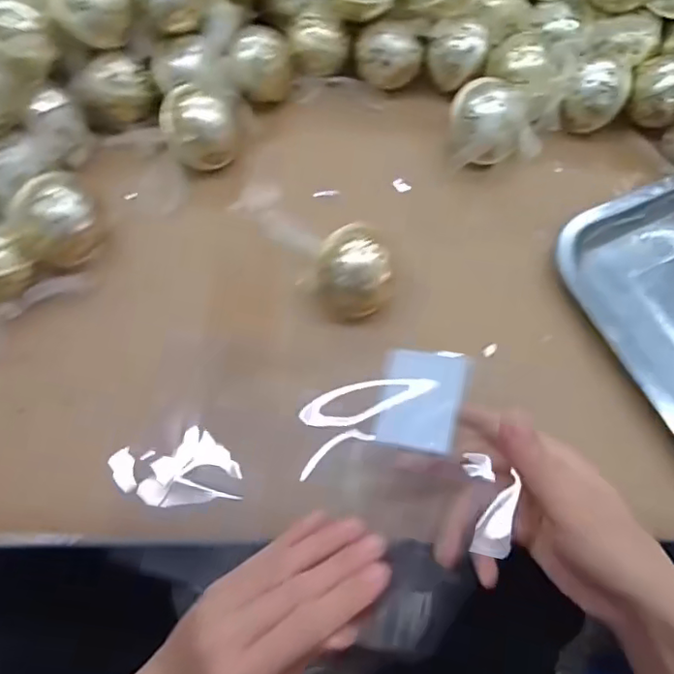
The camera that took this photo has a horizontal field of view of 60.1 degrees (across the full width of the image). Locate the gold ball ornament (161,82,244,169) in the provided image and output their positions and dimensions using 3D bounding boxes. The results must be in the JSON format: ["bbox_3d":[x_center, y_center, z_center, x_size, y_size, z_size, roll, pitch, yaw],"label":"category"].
[{"bbox_3d":[-0.100,-0.161,0.439,0.058,0.044,0.057,-12,67,-6],"label":"gold ball ornament"}]

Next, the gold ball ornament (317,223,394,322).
[{"bbox_3d":[0.012,-0.039,0.389,0.051,0.049,0.047,14,67,6],"label":"gold ball ornament"}]

